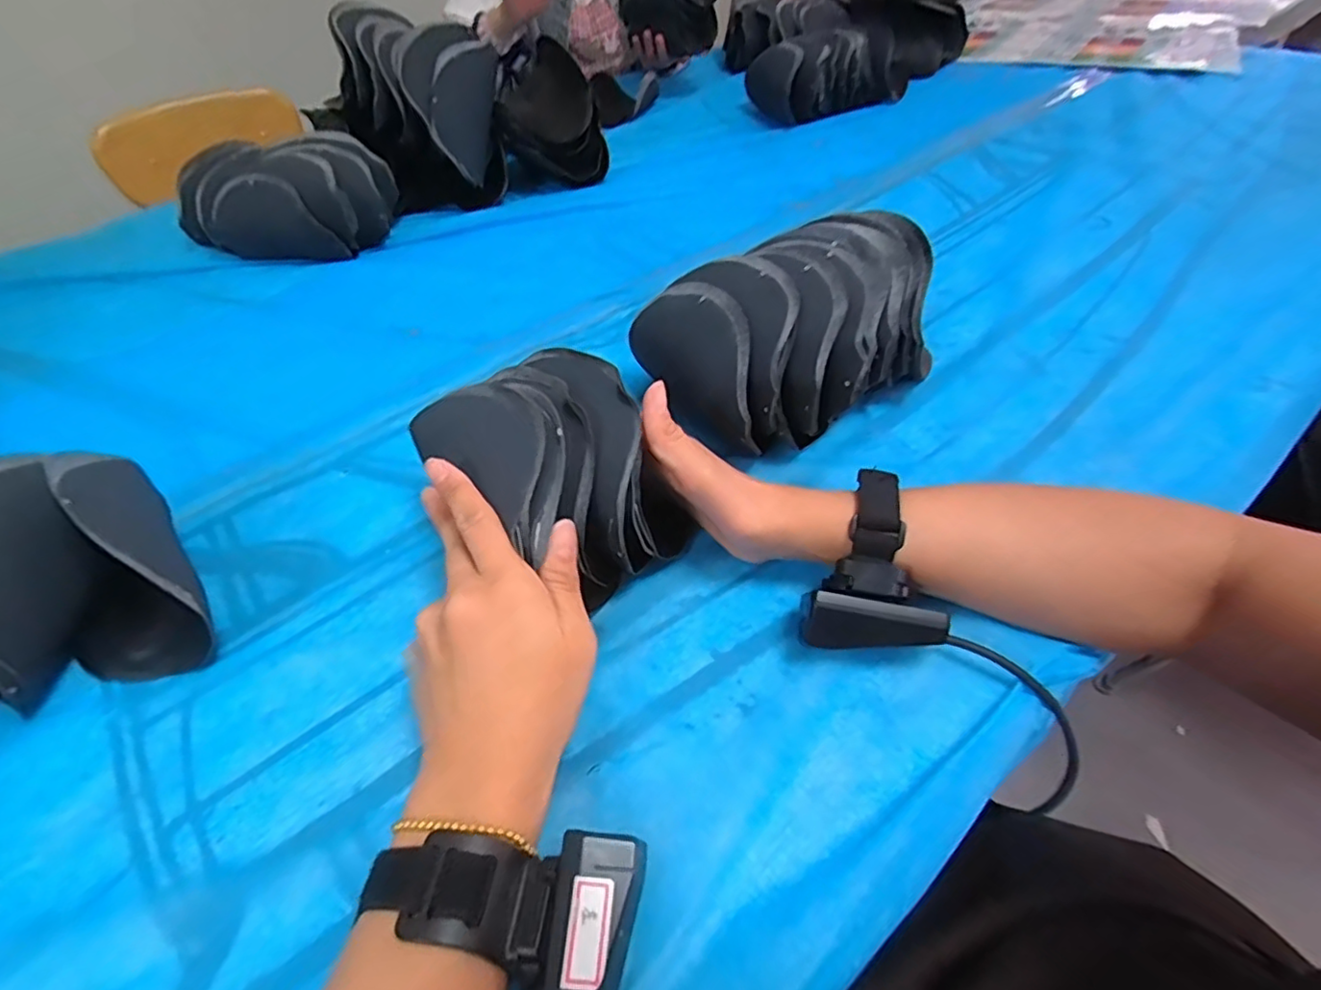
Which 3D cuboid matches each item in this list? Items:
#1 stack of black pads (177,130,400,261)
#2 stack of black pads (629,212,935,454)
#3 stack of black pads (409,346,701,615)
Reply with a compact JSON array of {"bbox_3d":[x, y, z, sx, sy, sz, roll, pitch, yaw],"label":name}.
[{"bbox_3d":[-0.430,-0.348,0.725,0.252,0.093,0.139,8,48,13],"label":"stack of black pads"},{"bbox_3d":[0.101,-0.111,0.452,0.198,0.106,0.148,-21,48,-13],"label":"stack of black pads"},{"bbox_3d":[-0.063,-0.015,0.369,0.100,0.095,0.148,-36,53,-25],"label":"stack of black pads"}]

